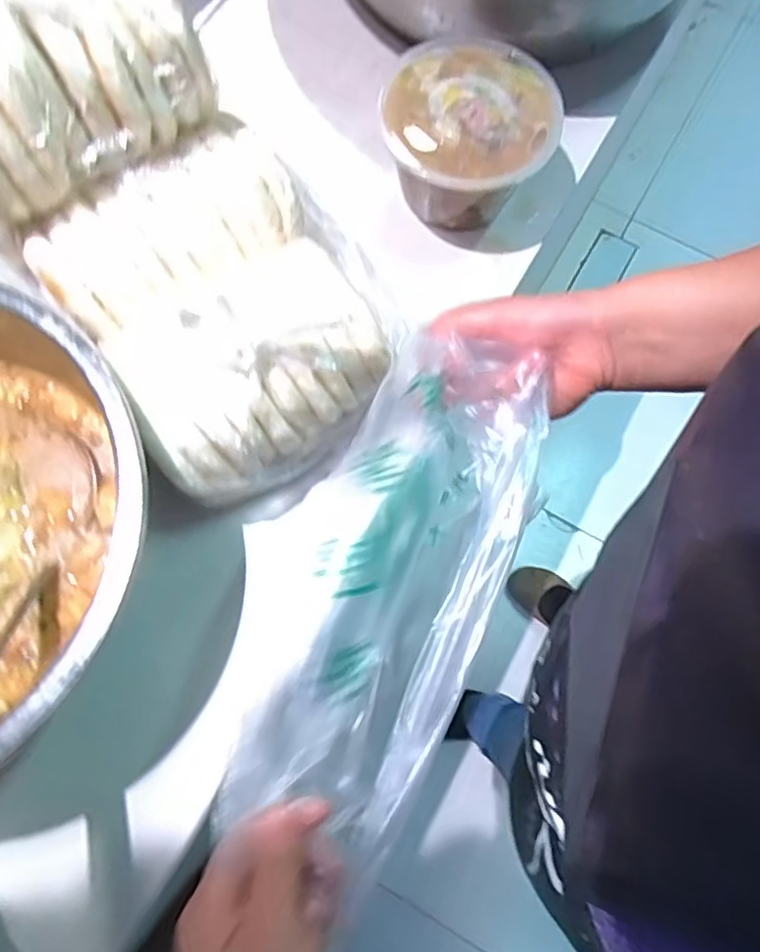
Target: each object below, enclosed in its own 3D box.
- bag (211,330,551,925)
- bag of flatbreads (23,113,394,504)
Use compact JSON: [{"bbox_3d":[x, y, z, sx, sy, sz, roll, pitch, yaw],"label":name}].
[{"bbox_3d":[0.017,0.065,0.385,0.089,0.122,0.285,23,80,5],"label":"bag"},{"bbox_3d":[-0.112,-0.116,0.456,0.188,0.099,0.221,-33,77,-11],"label":"bag of flatbreads"}]

